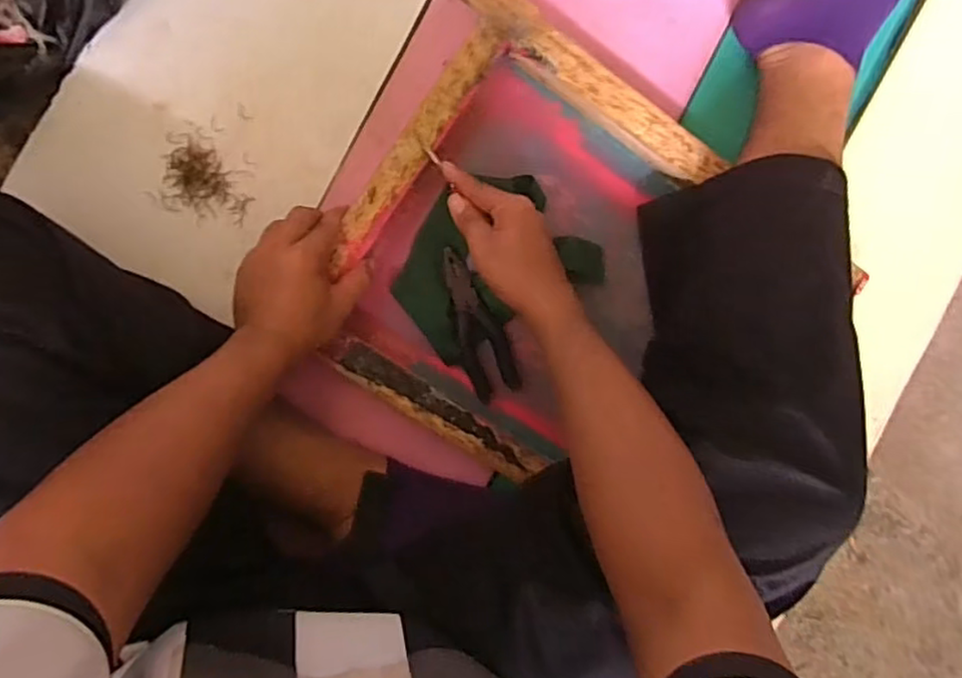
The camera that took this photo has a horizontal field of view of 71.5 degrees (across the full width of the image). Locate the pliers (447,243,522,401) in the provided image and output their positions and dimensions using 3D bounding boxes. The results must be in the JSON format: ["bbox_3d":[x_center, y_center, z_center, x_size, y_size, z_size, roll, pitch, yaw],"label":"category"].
[{"bbox_3d":[-0.005,-0.014,0.658,0.046,0.013,0.148,-20,98,-5],"label":"pliers"}]

